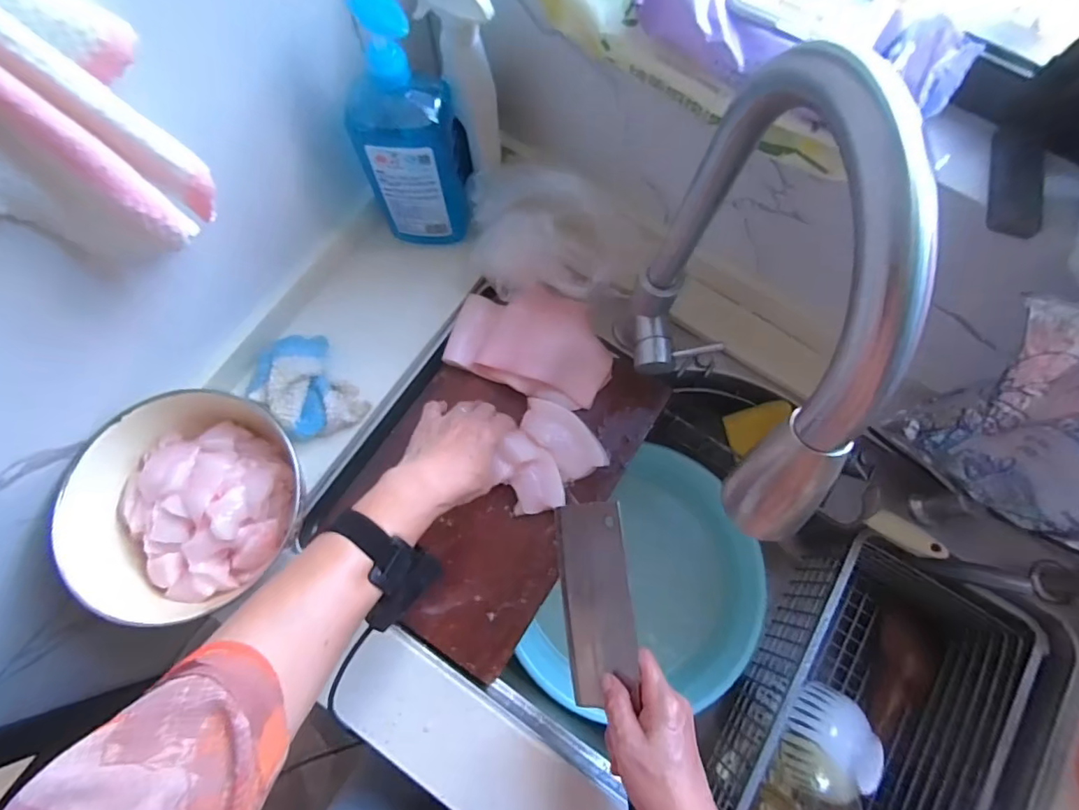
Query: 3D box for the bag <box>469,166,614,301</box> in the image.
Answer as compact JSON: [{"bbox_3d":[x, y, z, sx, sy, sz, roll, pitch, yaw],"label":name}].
[{"bbox_3d":[0.000,-0.184,0.545,0.146,0.091,0.116,0,73,-1],"label":"bag"}]

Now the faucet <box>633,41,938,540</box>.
[{"bbox_3d":[0.130,-0.048,0.351,0.048,0.331,0.256,-1,73,-1],"label":"faucet"}]

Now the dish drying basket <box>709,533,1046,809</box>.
[{"bbox_3d":[0.363,0.352,0.584,0.217,0.135,0.356,33,76,8],"label":"dish drying basket"}]

